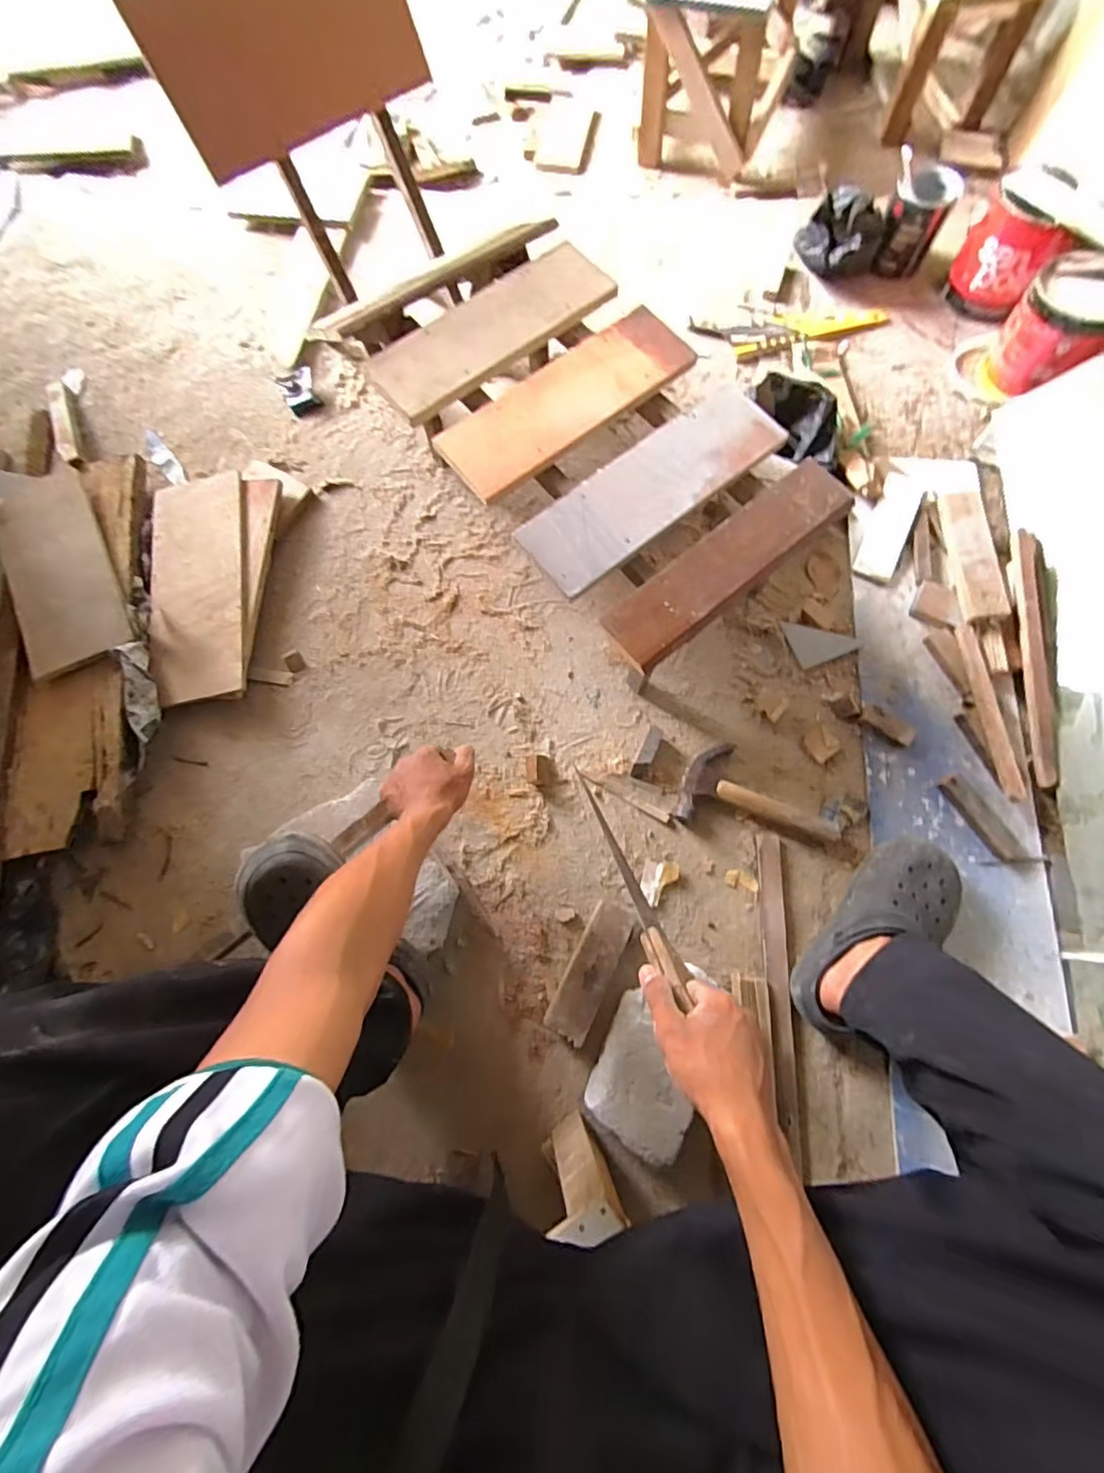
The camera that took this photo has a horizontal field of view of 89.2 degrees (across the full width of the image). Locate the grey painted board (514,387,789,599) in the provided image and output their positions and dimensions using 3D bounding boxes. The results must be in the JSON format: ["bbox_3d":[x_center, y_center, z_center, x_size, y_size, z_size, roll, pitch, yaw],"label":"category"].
[{"bbox_3d":[0.123,-0.312,0.689,0.350,0.013,0.115,-37,76,-9],"label":"grey painted board"}]

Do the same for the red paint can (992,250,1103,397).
[{"bbox_3d":[0.807,-0.649,0.896,0.147,0.144,0.127,38,78,11],"label":"red paint can"}]

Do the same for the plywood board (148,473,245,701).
[{"bbox_3d":[-0.575,-0.256,0.911,0.156,0.022,0.421,-11,72,0],"label":"plywood board"}]

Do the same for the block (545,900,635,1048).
[{"bbox_3d":[0.050,0.304,0.731,0.056,0.040,0.171,26,76,9],"label":"block"}]

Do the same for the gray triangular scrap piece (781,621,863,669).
[{"bbox_3d":[0.417,-0.154,0.866,0.097,0.012,0.077,-21,74,-5],"label":"gray triangular scrap piece"}]

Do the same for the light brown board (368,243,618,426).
[{"bbox_3d":[-0.082,-0.548,0.753,0.337,0.023,0.120,-38,76,-9],"label":"light brown board"}]

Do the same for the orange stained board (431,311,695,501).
[{"bbox_3d":[0.019,-0.434,0.716,0.348,0.011,0.112,-38,76,-9],"label":"orange stained board"}]

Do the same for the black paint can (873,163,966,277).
[{"bbox_3d":[0.670,-0.951,1.046,0.100,0.139,0.112,28,76,9],"label":"black paint can"}]

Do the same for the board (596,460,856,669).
[{"bbox_3d":[0.211,-0.210,0.668,0.344,0.018,0.082,-38,76,-9],"label":"board"}]

